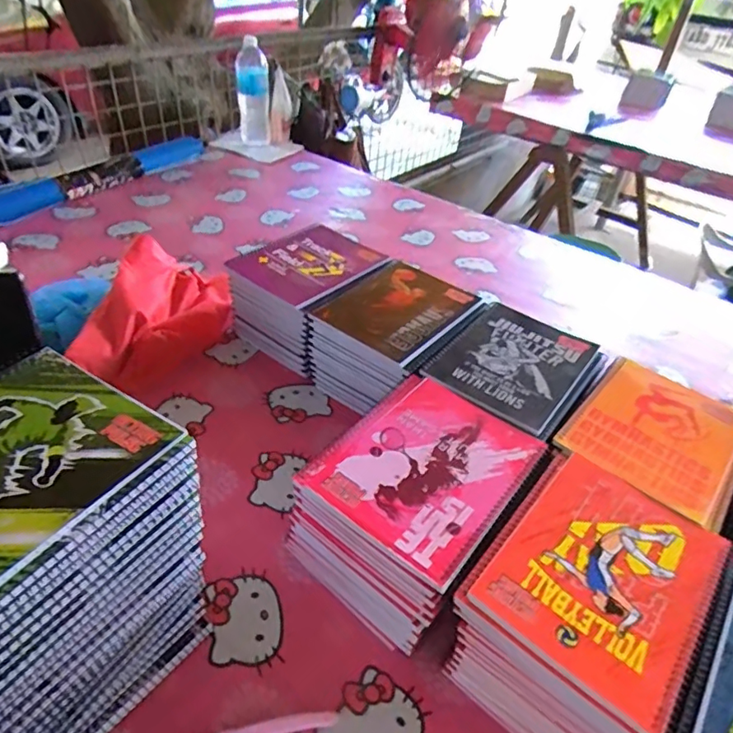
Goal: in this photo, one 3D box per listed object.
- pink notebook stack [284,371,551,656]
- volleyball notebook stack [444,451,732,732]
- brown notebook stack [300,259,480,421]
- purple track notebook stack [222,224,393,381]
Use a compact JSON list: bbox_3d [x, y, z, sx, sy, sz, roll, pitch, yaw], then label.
[{"bbox_3d":[0.049,0.138,0.546,0.168,0.118,0.210,32,46,26],"label":"pink notebook stack"},{"bbox_3d":[0.189,0.212,0.475,0.162,0.117,0.209,31,46,26],"label":"volleyball notebook stack"},{"bbox_3d":[0.032,-0.031,0.741,0.162,0.125,0.220,29,45,24],"label":"brown notebook stack"},{"bbox_3d":[-0.086,-0.109,0.825,0.163,0.123,0.199,30,46,25],"label":"purple track notebook stack"}]

